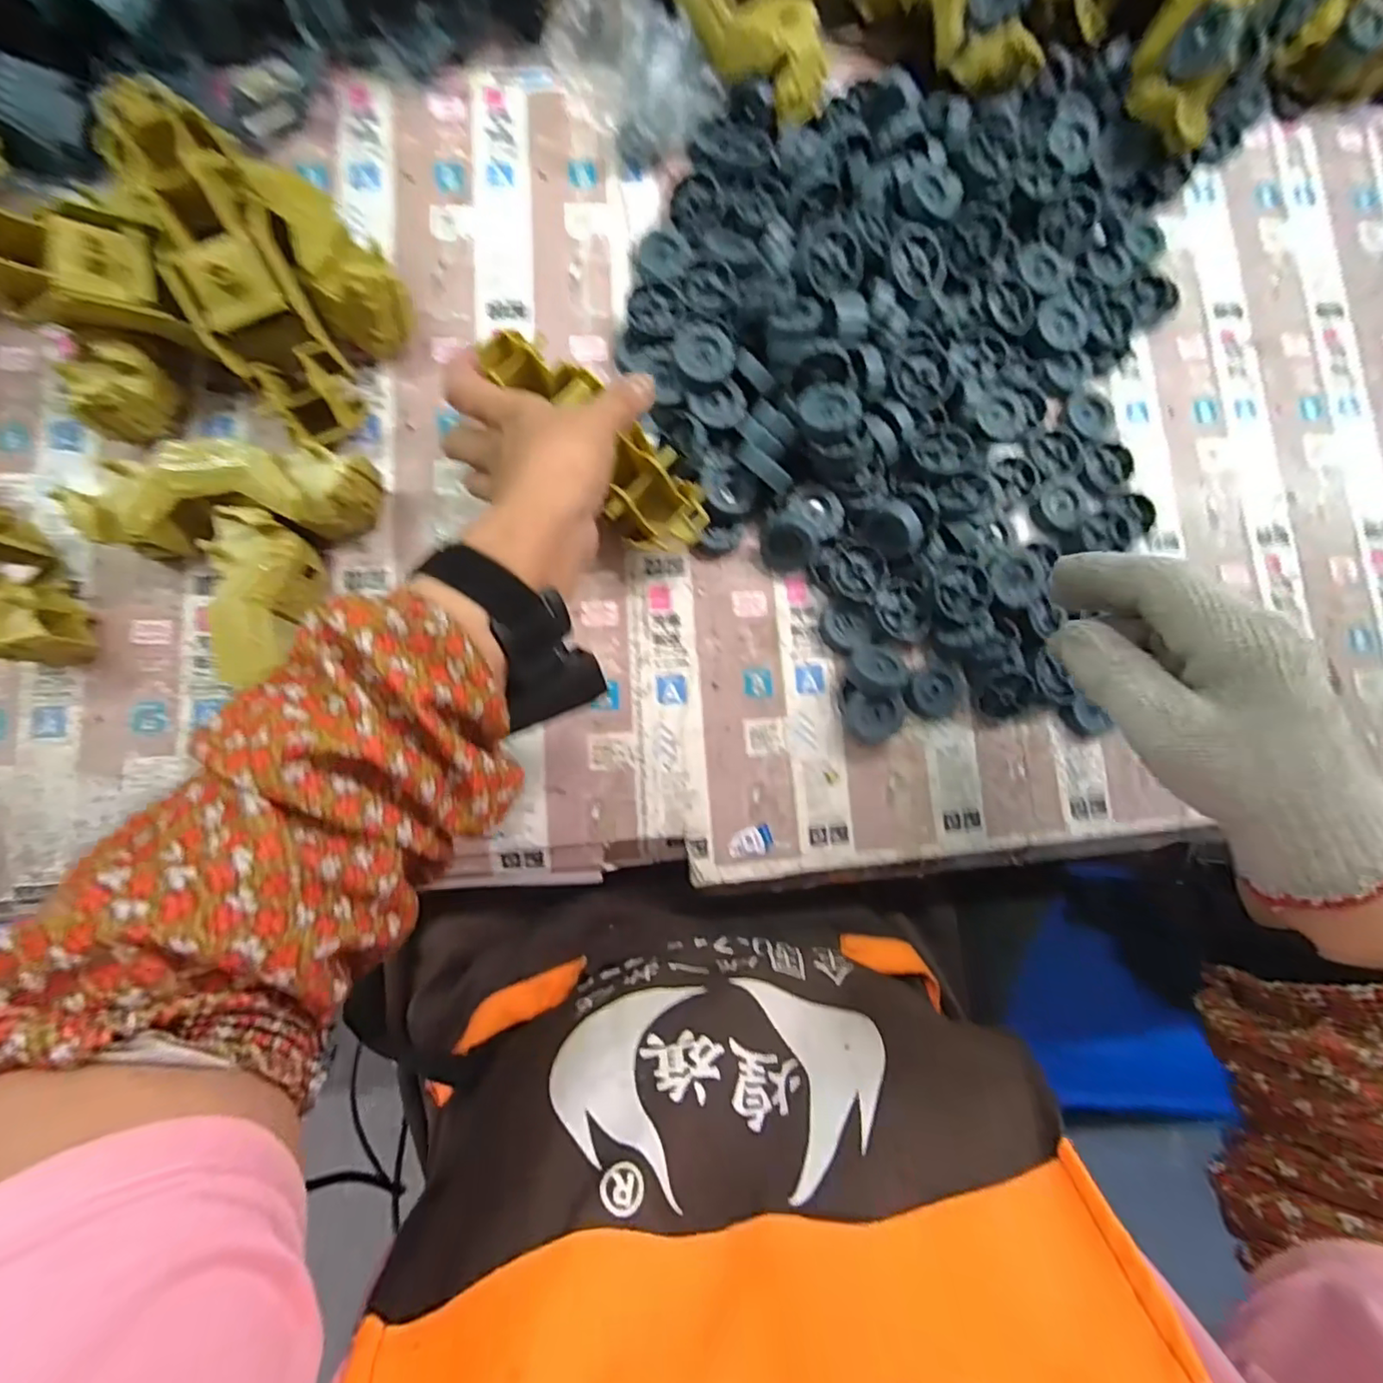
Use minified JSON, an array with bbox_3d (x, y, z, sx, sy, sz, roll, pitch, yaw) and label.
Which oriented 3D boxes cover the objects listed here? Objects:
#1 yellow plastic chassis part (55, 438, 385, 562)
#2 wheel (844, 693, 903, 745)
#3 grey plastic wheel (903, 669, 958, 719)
[{"bbox_3d":[-0.271,-0.116,0.356,0.167,0.059,0.052,-8,85,-6],"label":"yellow plastic chassis part"},{"bbox_3d":[0.118,0.019,0.390,0.033,0.024,0.031,0,83,-3],"label":"wheel"},{"bbox_3d":[0.164,0.002,0.403,0.039,0.012,0.032,-1,83,-4],"label":"grey plastic wheel"}]

